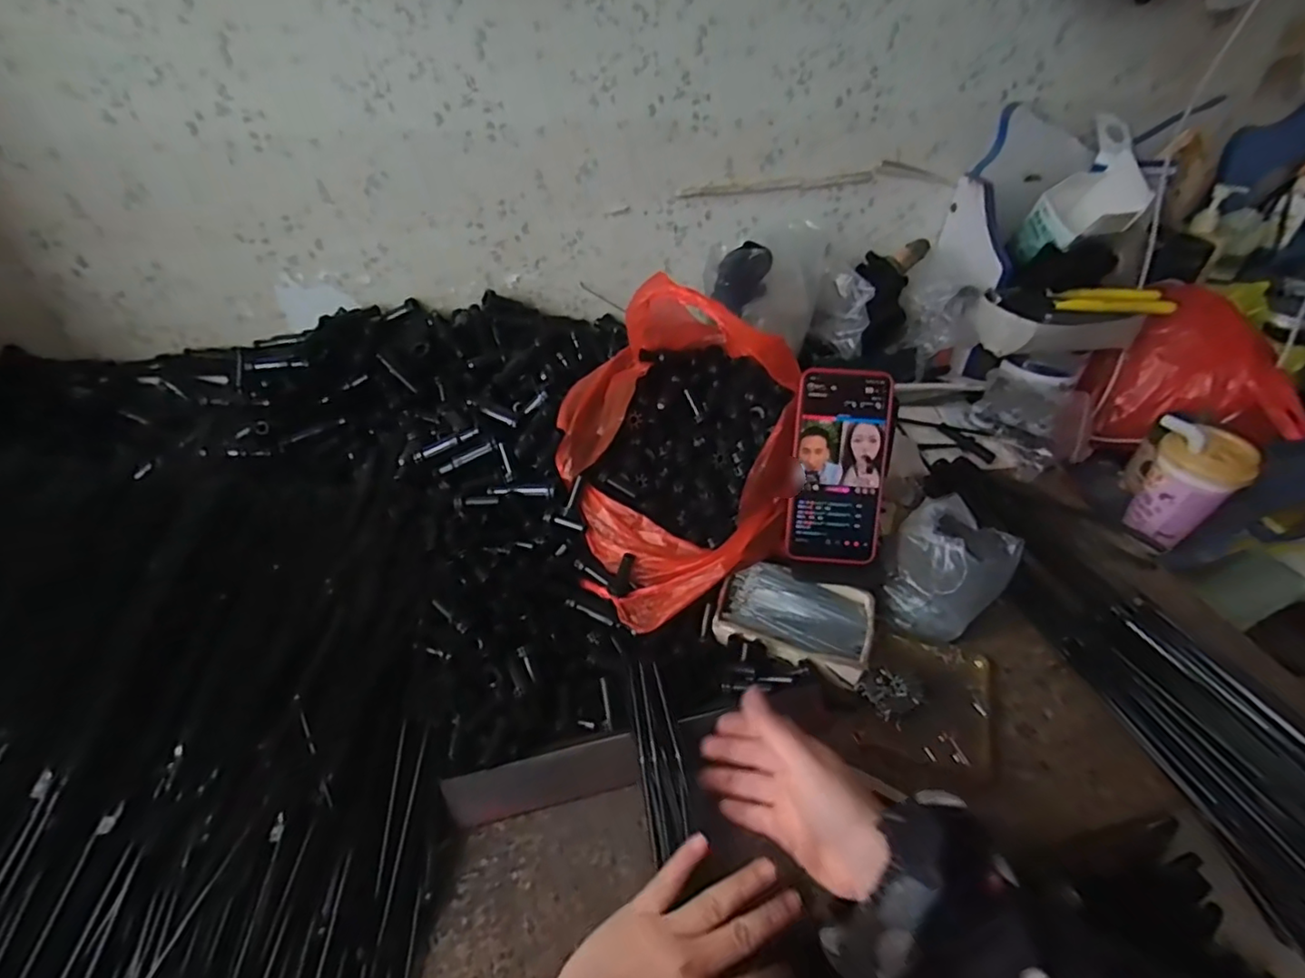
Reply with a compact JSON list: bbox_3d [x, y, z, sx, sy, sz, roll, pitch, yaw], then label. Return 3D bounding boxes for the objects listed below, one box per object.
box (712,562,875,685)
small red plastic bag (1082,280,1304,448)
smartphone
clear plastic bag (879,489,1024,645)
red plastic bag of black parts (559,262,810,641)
[{"bbox_3d":[0.122,0.111,0.529,0.125,0.025,0.088,13,43,13],"label":"box"},{"bbox_3d":[0.671,-0.132,0.747,0.180,0.141,0.200,-29,50,-30],"label":"small red plastic bag"},{"bbox_3d":[0.161,-0.018,0.521,0.080,0.163,0.010,3,8,1],"label":"smartphone"},{"bbox_3d":[0.266,0.068,0.554,0.093,0.080,0.117,33,51,31],"label":"clear plastic bag"},{"bbox_3d":[0.025,-0.044,0.548,0.211,0.196,0.227,-19,46,-22],"label":"red plastic bag of black parts"}]

